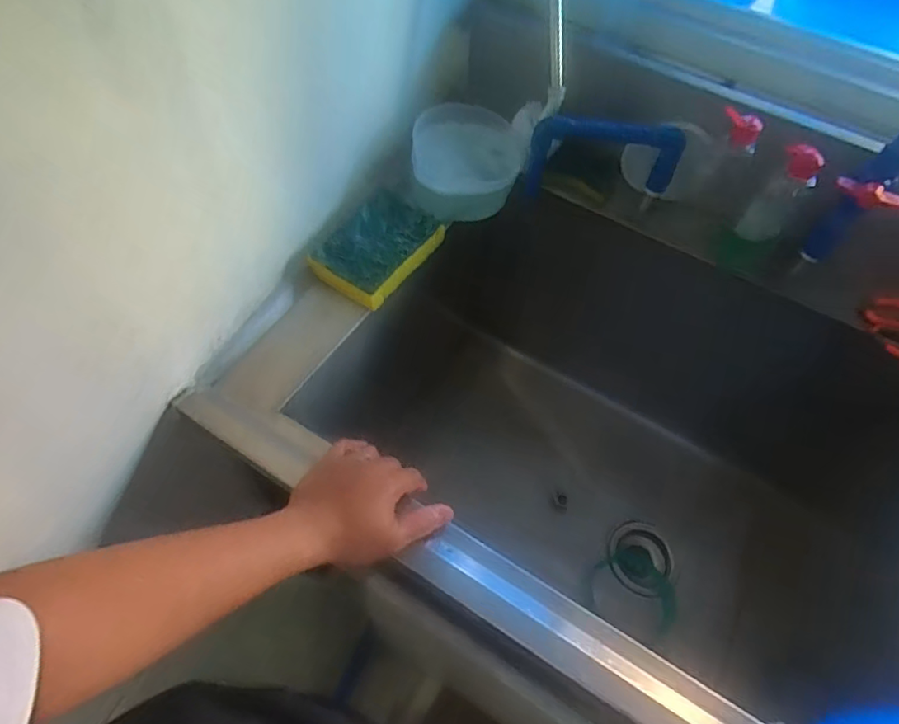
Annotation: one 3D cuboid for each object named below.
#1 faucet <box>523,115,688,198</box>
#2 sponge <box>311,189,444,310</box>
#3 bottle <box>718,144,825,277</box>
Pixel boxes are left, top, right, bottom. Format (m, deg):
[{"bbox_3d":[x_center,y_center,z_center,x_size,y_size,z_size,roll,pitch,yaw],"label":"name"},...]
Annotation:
[{"bbox_3d":[0.189,-0.250,0.685,0.180,0.100,0.022,3,58,-1],"label":"faucet"},{"bbox_3d":[-0.081,-0.132,0.638,0.099,0.025,0.149,28,61,14],"label":"sponge"},{"bbox_3d":[0.363,-0.168,0.626,0.050,0.159,0.060,33,62,16],"label":"bottle"}]

